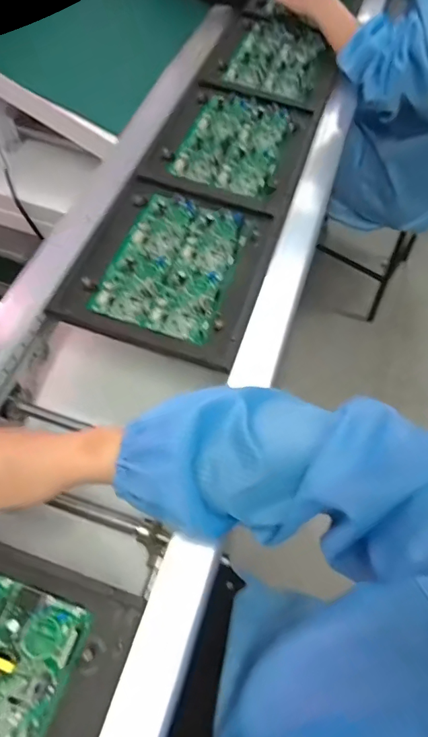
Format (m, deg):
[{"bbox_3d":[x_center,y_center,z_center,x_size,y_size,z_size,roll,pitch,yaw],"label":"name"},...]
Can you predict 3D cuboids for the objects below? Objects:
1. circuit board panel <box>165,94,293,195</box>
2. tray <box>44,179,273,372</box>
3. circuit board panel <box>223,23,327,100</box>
[{"bbox_3d":[0.036,-0.360,0.731,0.151,0.014,0.210,17,61,6],"label":"circuit board panel"},{"bbox_3d":[-0.051,-0.136,0.607,0.219,0.026,0.251,17,61,7],"label":"tray"},{"bbox_3d":[0.118,-0.575,0.851,0.154,0.011,0.220,16,61,6],"label":"circuit board panel"}]

